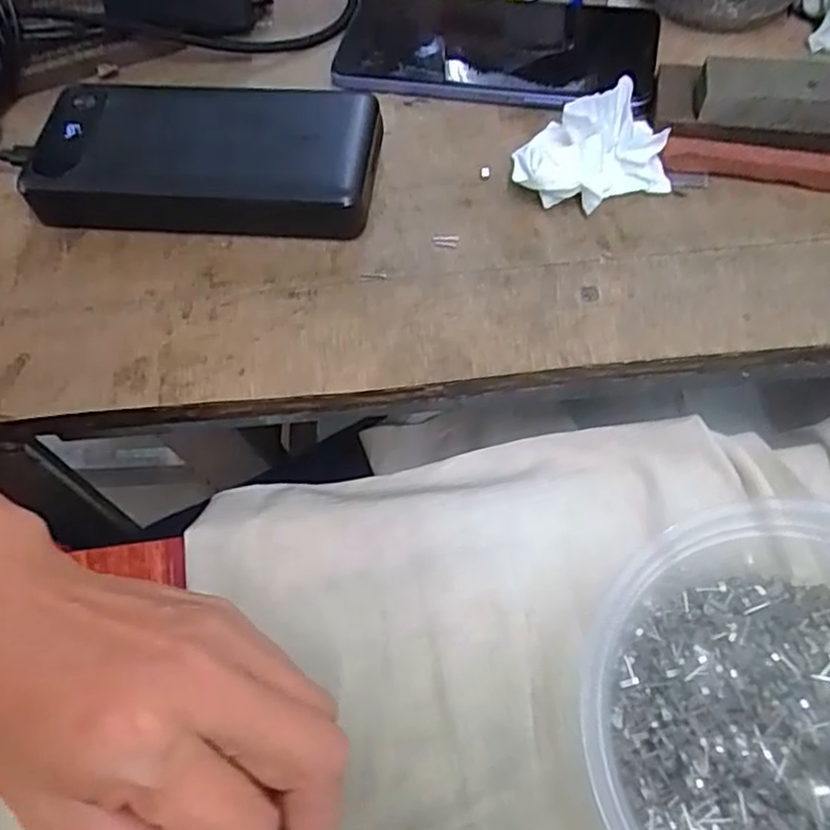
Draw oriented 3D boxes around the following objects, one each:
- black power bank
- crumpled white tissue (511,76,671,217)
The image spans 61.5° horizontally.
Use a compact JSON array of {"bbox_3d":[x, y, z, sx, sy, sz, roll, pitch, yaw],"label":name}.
[{"bbox_3d":[-0.096,-0.119,0.320,0.155,0.029,0.068,4,66,4],"label":"black power bank"},{"bbox_3d":[0.077,-0.120,0.307,0.069,0.037,0.049,-13,66,-4],"label":"crumpled white tissue"}]

